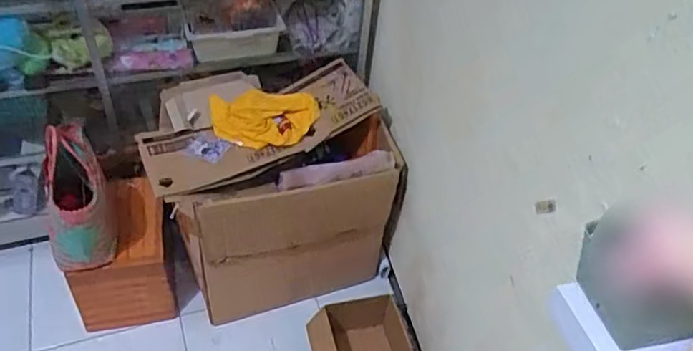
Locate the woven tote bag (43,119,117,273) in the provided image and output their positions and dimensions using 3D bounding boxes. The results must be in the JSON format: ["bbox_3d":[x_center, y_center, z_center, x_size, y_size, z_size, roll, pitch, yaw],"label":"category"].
[{"bbox_3d":[-0.676,0.044,1.419,0.146,0.320,0.362,-14,48,-20],"label":"woven tote bag"}]

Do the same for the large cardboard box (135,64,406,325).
[{"bbox_3d":[-0.212,0.051,1.652,0.646,0.531,0.411,-9,46,-16],"label":"large cardboard box"}]

